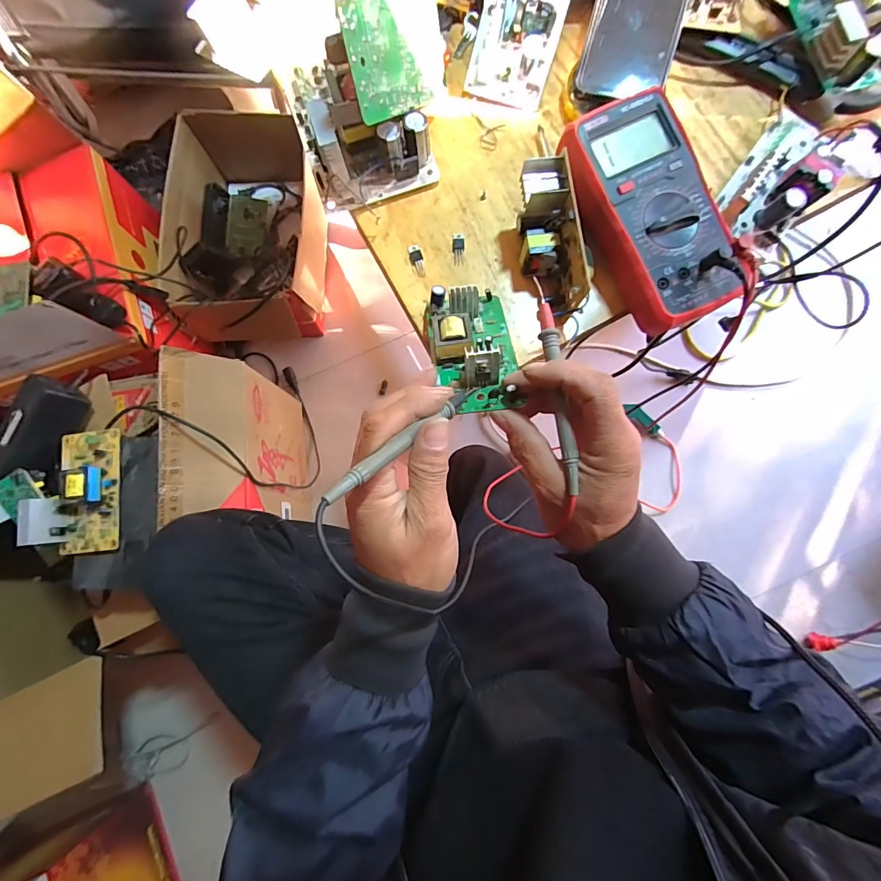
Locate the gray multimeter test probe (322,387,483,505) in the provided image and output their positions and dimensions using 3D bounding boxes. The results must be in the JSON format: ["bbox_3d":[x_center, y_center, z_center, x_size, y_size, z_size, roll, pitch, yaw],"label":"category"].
[{"bbox_3d":[-0.014,-0.005,0.257,0.011,0.014,0.146,45,47,8],"label":"gray multimeter test probe"}]

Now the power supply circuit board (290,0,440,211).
[{"bbox_3d":[-0.062,-0.282,0.346,0.116,0.109,0.115,-10,81,1],"label":"power supply circuit board"}]

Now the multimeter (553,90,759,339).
[{"bbox_3d":[0.169,-0.179,0.344,0.095,0.043,0.180,-24,81,-1],"label":"multimeter"}]

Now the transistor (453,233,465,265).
[{"bbox_3d":[0.016,-0.173,0.382,0.011,0.004,0.031,0,81,2],"label":"transistor"}]

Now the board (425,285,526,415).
[{"bbox_3d":[0.023,-0.079,0.326,0.065,0.035,0.124,-3,56,-2],"label":"board"}]

